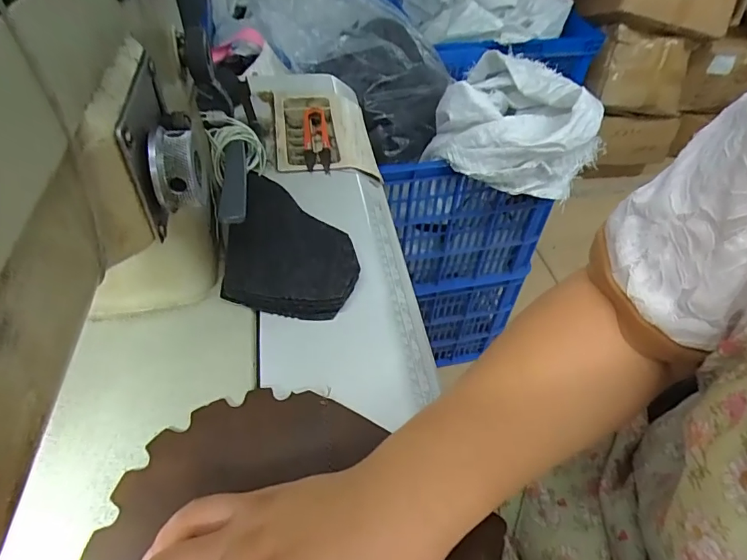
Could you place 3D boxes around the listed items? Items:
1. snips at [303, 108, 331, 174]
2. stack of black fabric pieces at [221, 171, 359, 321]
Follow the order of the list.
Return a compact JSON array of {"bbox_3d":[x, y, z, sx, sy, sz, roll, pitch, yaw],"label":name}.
[{"bbox_3d":[-0.060,-0.144,0.506,0.026,0.022,0.112,-2,48,-6],"label":"snips"},{"bbox_3d":[-0.065,-0.031,0.379,0.095,0.024,0.136,-2,48,-6],"label":"stack of black fabric pieces"}]

